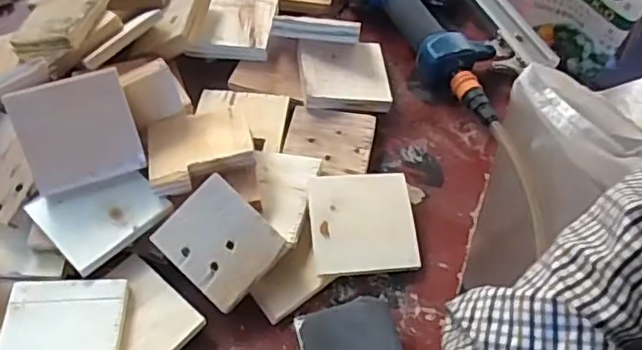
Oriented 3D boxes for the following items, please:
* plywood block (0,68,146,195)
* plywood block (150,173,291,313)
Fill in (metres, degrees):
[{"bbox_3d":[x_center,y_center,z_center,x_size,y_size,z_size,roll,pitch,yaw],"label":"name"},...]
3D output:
[{"bbox_3d":[-0.204,-0.037,0.517,0.089,0.088,0.010,-17,16,-13],"label":"plywood block"},{"bbox_3d":[-0.082,0.055,0.505,0.089,0.008,0.076,43,80,7],"label":"plywood block"}]

